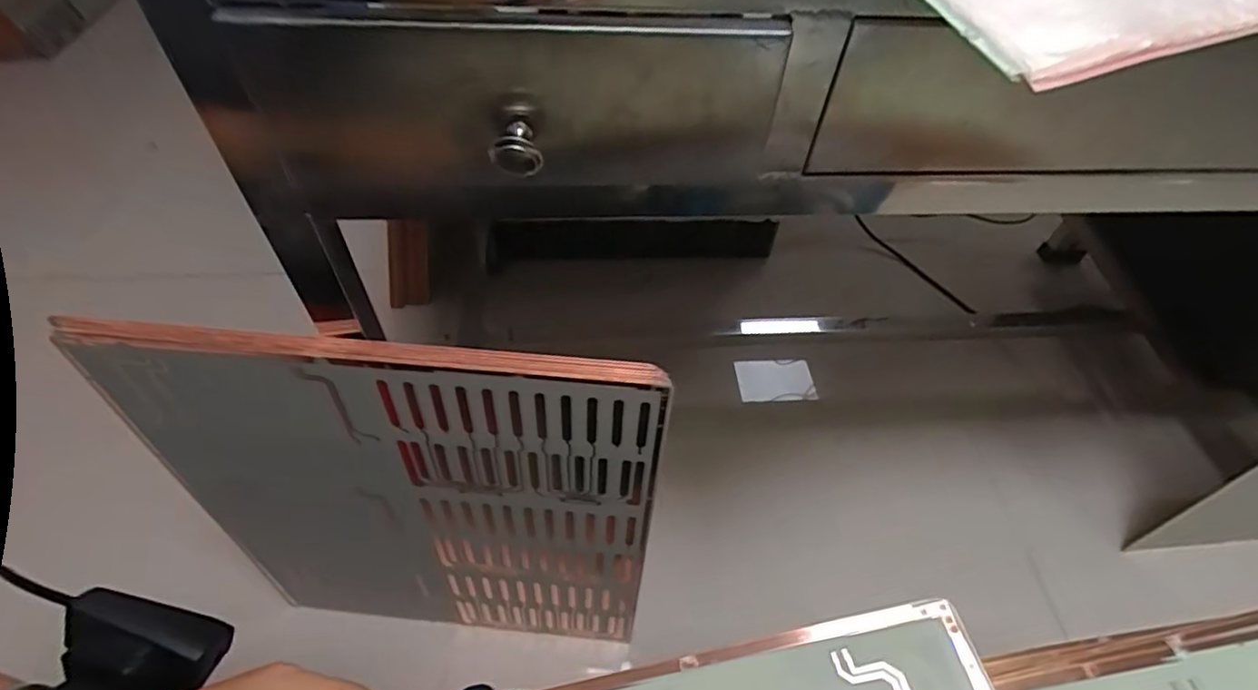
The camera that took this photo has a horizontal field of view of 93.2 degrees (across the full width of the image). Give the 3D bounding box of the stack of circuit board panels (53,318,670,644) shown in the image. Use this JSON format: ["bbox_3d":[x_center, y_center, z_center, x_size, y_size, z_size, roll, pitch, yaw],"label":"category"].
[{"bbox_3d":[-0.198,0.170,0.576,0.426,0.472,0.020,5,45,1],"label":"stack of circuit board panels"}]

